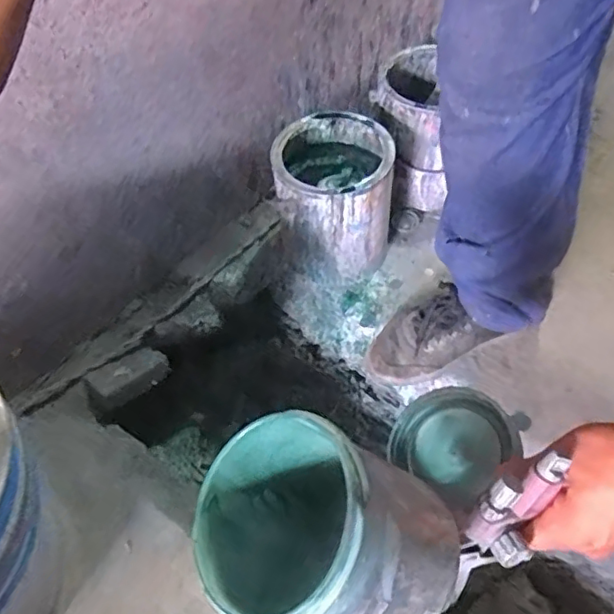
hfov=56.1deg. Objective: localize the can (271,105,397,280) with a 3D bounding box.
[{"bbox_3d":[0.035,-0.159,0.835,0.162,0.165,0.165,-7,55,-3],"label":"can"}]

